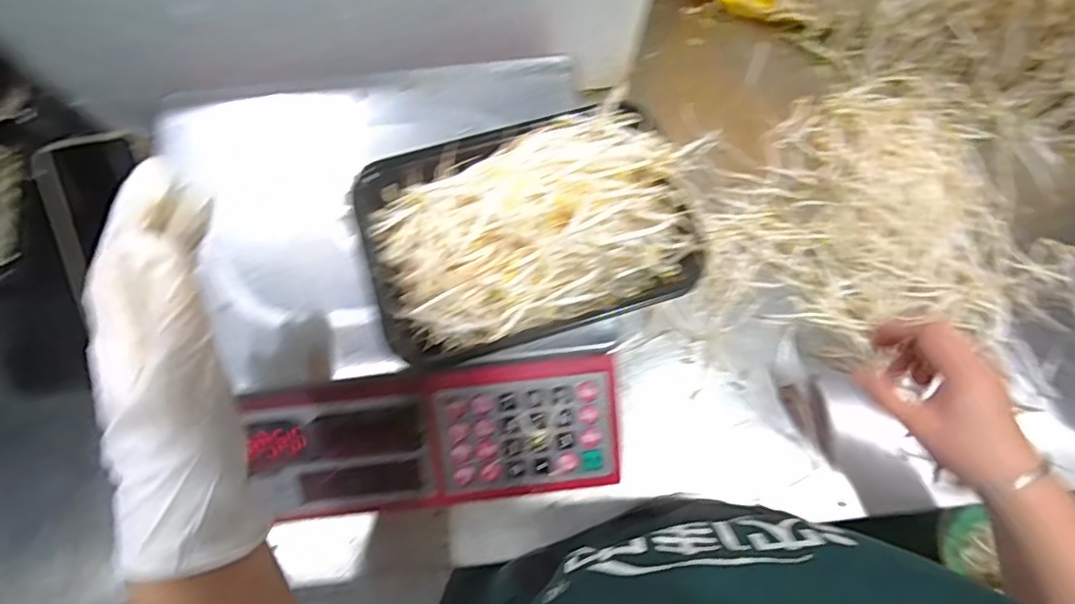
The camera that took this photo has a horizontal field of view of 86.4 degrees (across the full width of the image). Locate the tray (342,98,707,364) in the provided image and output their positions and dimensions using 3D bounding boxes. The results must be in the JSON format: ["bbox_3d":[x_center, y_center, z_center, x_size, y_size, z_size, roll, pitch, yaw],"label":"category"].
[{"bbox_3d":[-0.002,-0.042,0.309,0.179,0.050,0.119,-15,76,-5],"label":"tray"}]

